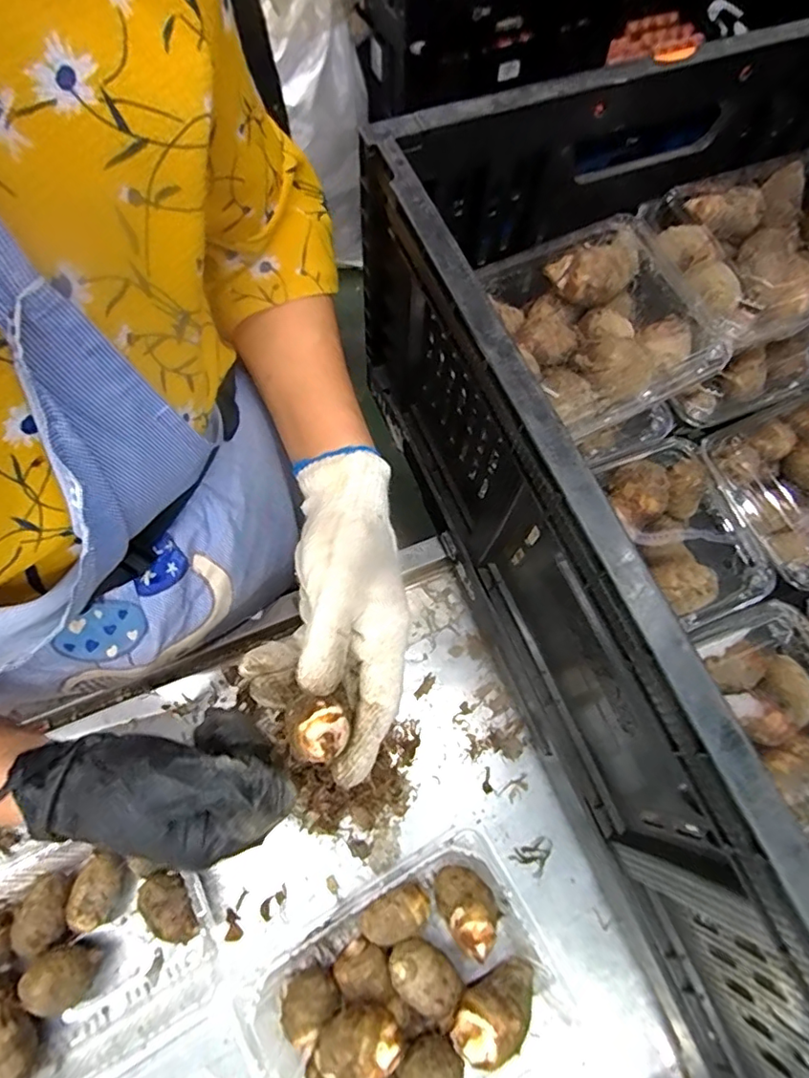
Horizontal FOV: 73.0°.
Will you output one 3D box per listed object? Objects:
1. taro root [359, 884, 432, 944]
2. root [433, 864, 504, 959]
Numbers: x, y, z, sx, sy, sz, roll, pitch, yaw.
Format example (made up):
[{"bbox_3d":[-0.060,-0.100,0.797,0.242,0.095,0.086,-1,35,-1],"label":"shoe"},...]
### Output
[{"bbox_3d":[-0.005,0.242,0.355,0.043,0.033,0.026,-20,70,-8],"label":"taro root"},{"bbox_3d":[0.039,0.235,0.352,0.033,0.044,0.045,-34,72,-13],"label":"root"}]

